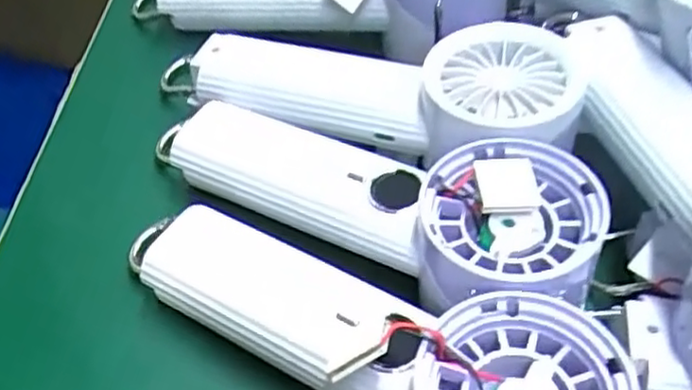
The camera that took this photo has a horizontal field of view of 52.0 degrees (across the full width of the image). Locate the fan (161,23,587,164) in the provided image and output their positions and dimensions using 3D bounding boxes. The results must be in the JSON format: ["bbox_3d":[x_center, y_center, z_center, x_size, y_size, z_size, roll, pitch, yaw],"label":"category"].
[{"bbox_3d":[0.005,-0.044,0.317,0.191,0.047,0.065,9,51,23],"label":"fan"}]

